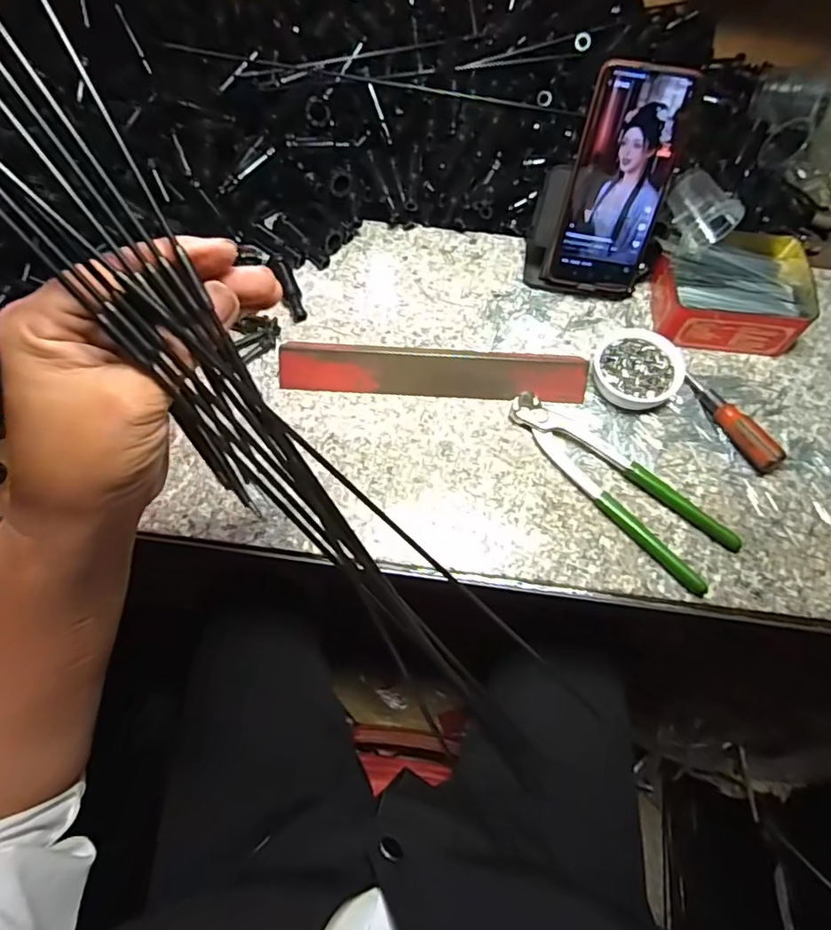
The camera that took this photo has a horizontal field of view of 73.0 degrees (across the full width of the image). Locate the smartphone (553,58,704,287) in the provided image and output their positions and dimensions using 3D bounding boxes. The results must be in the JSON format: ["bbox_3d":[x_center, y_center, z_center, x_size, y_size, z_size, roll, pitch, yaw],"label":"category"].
[{"bbox_3d":[0.167,-0.228,0.464,0.076,0.165,0.005,10,40,3],"label":"smartphone"}]

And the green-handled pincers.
[{"bbox_3d":[0.158,0.010,0.442,0.057,0.015,0.197,-41,71,-18],"label":"green-handled pincers"}]

